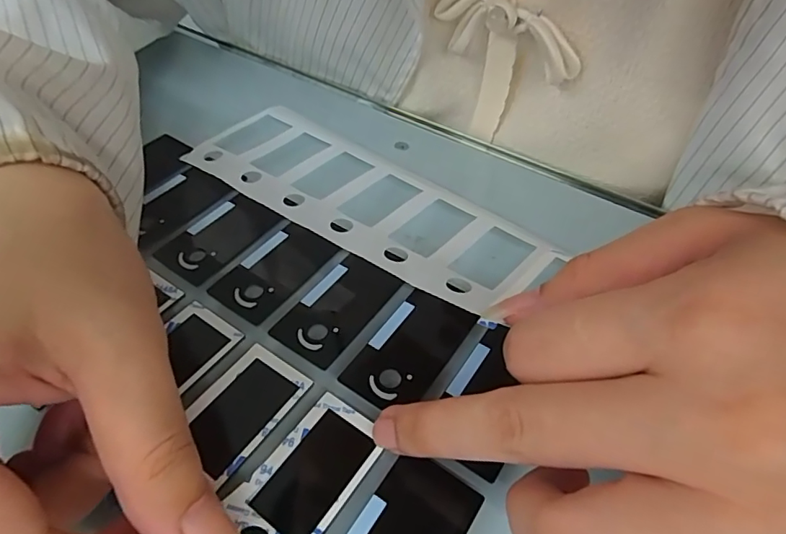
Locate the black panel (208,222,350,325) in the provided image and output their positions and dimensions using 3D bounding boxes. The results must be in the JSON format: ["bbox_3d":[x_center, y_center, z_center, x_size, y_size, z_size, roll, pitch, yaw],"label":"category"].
[{"bbox_3d":[-0.047,0.000,0.206,0.027,0.004,0.050,30,54,20],"label":"black panel"}]

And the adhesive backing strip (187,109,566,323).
[{"bbox_3d":[-0.019,-0.033,0.228,0.175,0.007,0.059,31,52,28],"label":"adhesive backing strip"}]

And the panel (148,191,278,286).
[{"bbox_3d":[-0.075,-0.013,0.217,0.029,0.004,0.049,28,53,21],"label":"panel"}]

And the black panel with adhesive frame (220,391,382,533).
[{"bbox_3d":[-0.029,0.064,0.147,0.028,0.006,0.059,24,44,21],"label":"black panel with adhesive frame"}]

